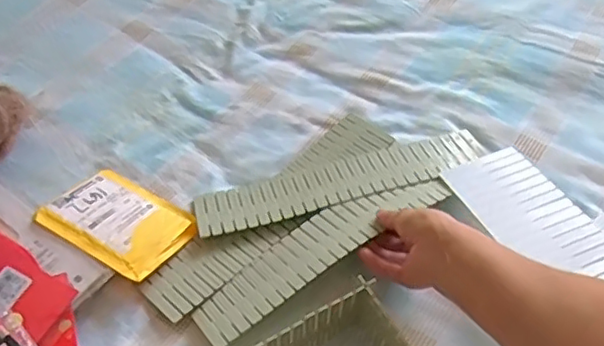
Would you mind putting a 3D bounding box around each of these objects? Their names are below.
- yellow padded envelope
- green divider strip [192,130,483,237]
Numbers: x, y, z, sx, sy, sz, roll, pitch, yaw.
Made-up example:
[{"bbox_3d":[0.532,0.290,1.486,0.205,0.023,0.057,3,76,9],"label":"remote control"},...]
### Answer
[{"bbox_3d":[-0.183,0.047,0.618,0.131,0.012,0.104,30,41,16],"label":"yellow padded envelope"},{"bbox_3d":[0.046,0.008,0.659,0.318,0.011,0.069,-15,39,-7],"label":"green divider strip"}]

